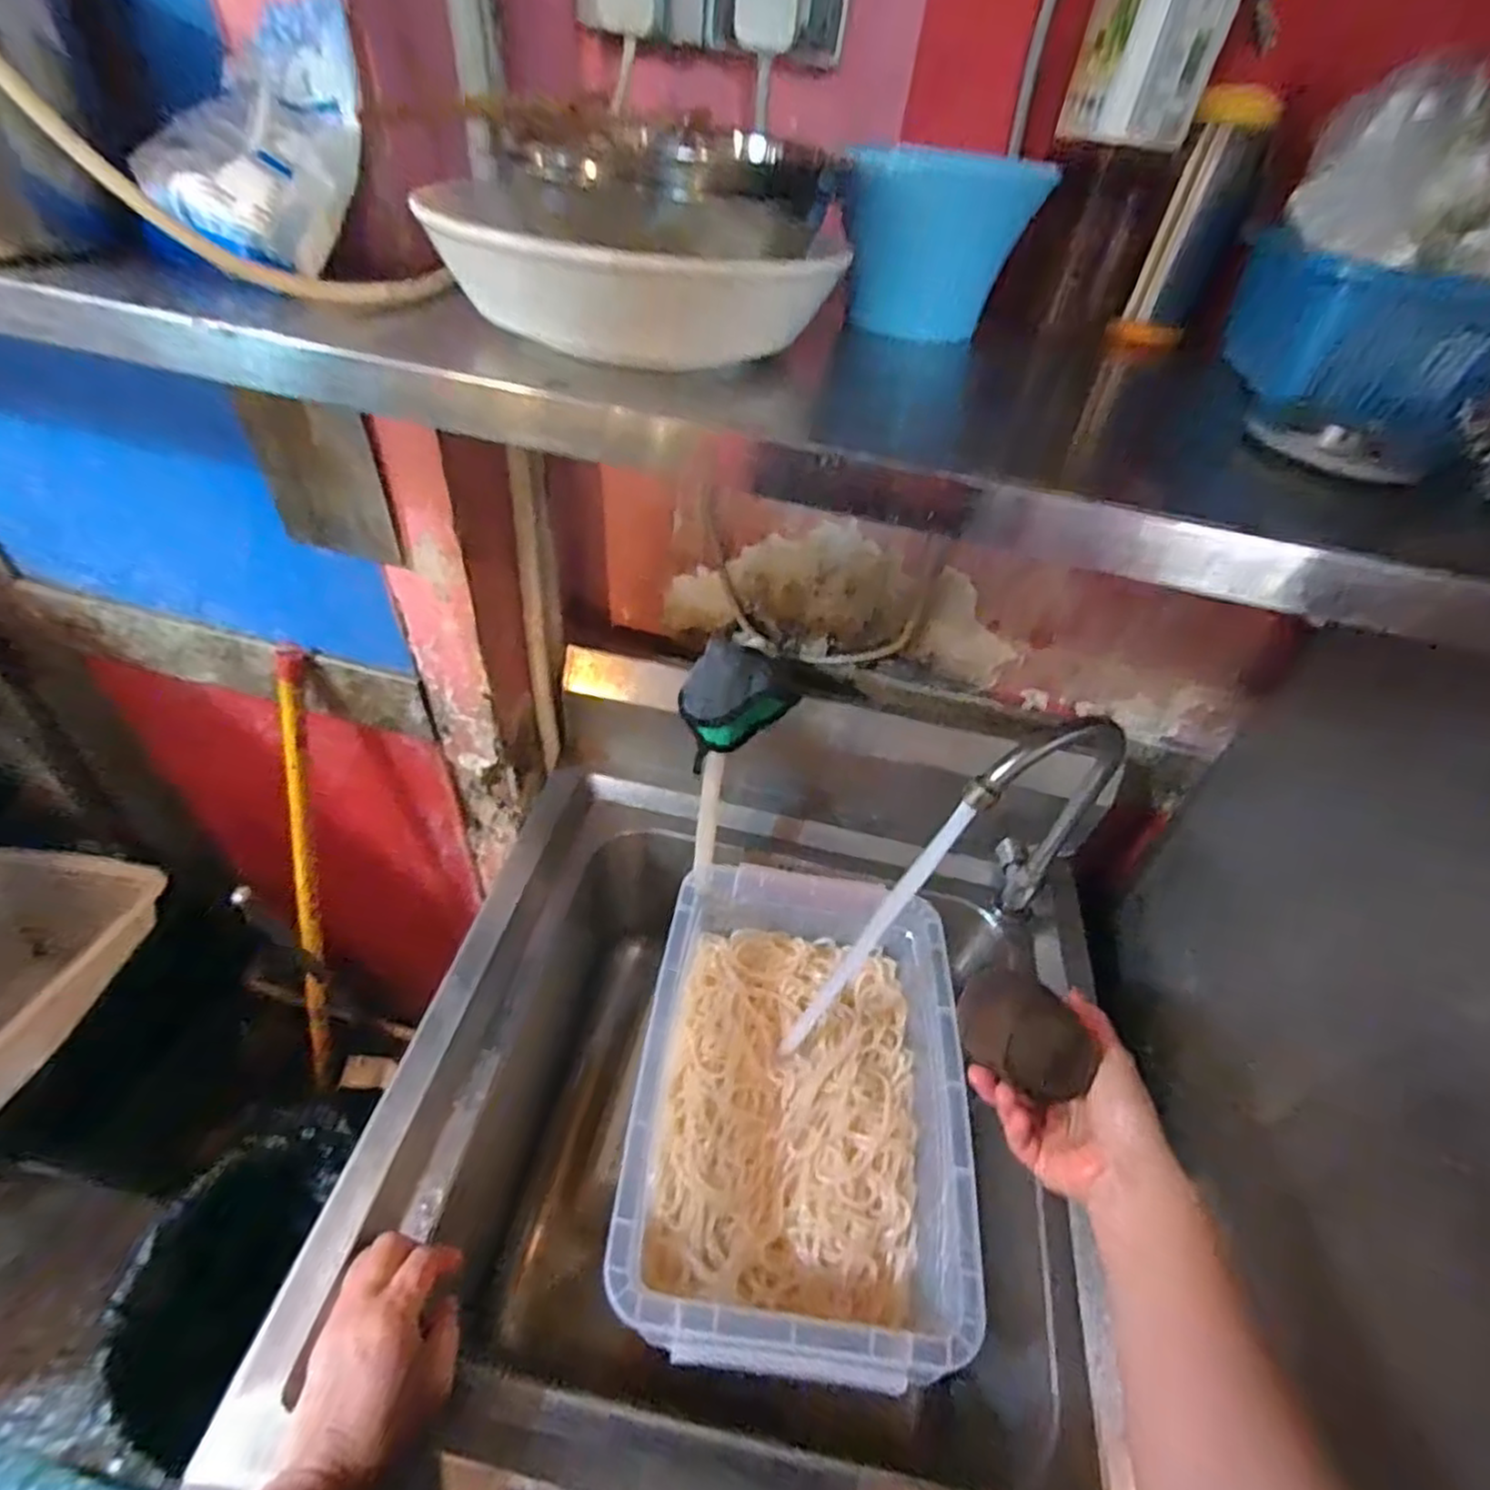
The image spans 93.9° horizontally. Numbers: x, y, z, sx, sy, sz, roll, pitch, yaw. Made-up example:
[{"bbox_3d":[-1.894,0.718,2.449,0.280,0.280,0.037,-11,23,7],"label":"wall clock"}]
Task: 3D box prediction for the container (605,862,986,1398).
[{"bbox_3d":[0.045,0.297,0.607,0.257,0.107,0.378,9,44,1],"label":"container"}]

